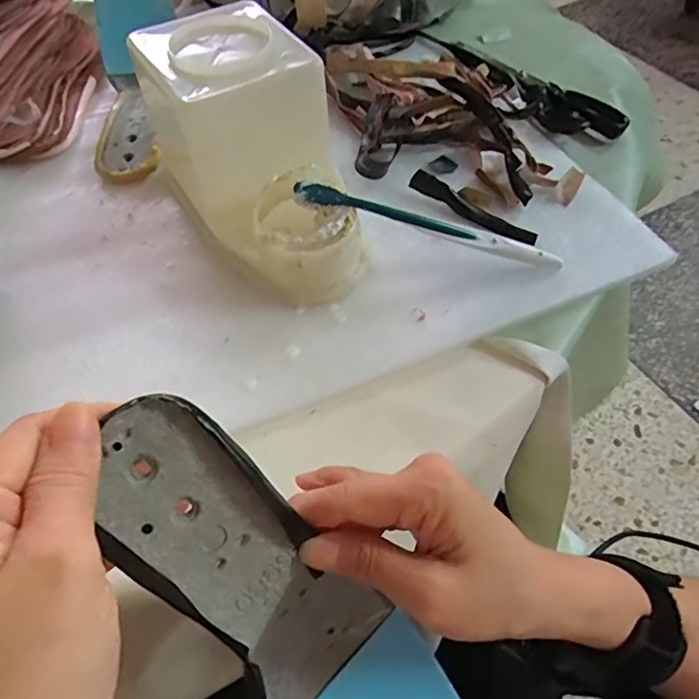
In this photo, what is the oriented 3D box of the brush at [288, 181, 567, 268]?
[{"bbox_3d":[0.055,-0.082,0.365,0.184,0.008,0.012,15,54,-6],"label":"brush"}]

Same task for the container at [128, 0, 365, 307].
[{"bbox_3d":[-0.065,-0.132,0.375,0.115,0.115,0.191,-20,56,-12],"label":"container"}]

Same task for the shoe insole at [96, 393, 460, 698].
[{"bbox_3d":[-0.020,0.119,0.228,0.079,0.237,0.055,-39,21,-23],"label":"shoe insole"}]

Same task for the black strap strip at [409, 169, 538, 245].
[{"bbox_3d":[0.090,-0.106,0.410,0.106,0.011,0.019,34,62,24],"label":"black strap strip"}]

